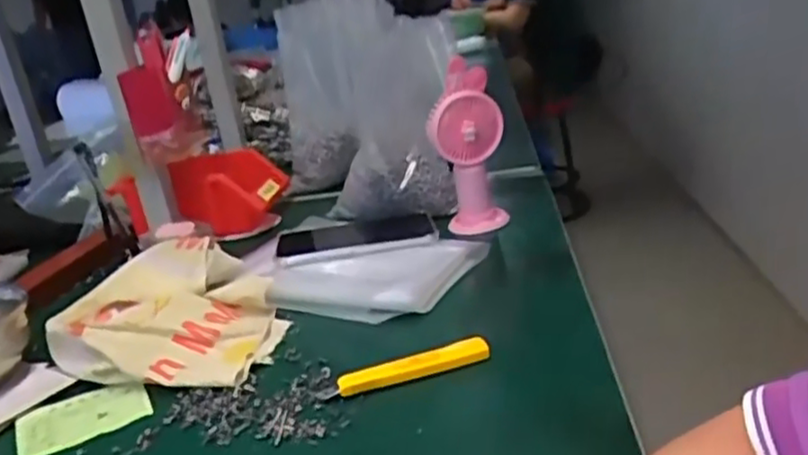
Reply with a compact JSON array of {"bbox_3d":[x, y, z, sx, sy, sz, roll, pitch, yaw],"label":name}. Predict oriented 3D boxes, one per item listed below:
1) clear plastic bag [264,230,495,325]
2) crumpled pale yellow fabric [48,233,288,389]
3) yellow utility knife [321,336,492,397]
[{"bbox_3d":[-0.030,0.042,0.670,0.201,0.019,0.136,-6,22,8],"label":"clear plastic bag"},{"bbox_3d":[-0.204,0.067,0.639,0.199,0.054,0.176,-1,23,19],"label":"crumpled pale yellow fabric"},{"bbox_3d":[0.002,0.105,0.525,0.125,0.017,0.016,-13,22,-10],"label":"yellow utility knife"}]

